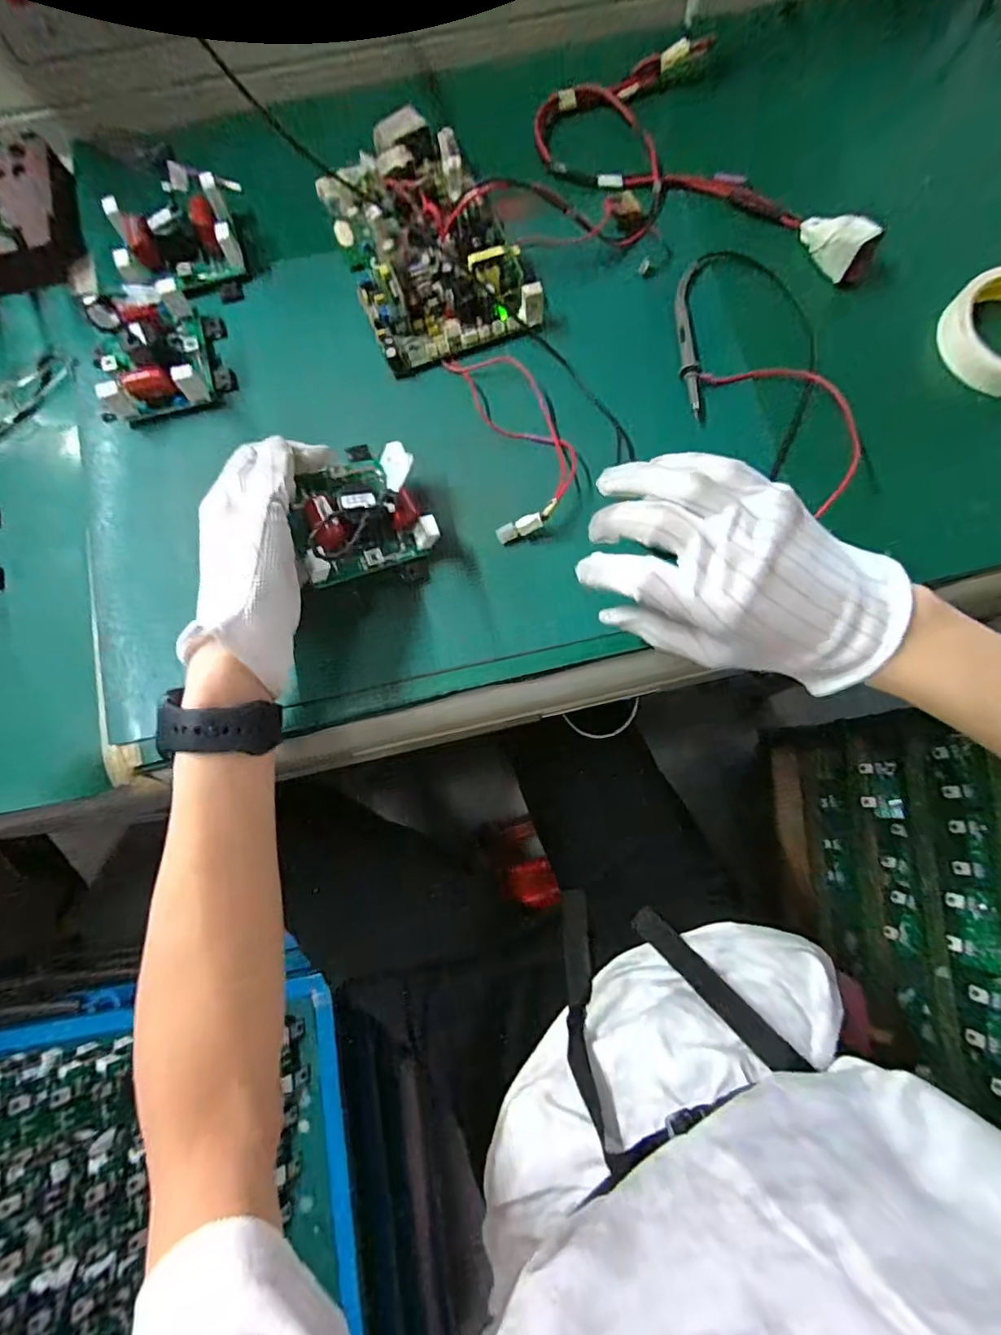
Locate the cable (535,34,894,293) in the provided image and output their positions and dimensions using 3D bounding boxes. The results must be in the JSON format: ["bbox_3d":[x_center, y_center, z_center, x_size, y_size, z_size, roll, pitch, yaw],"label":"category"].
[{"bbox_3d":[0.147,-0.390,0.431,0.170,0.027,0.265,-25,79,-4],"label":"cable"}]

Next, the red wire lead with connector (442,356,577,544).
[{"bbox_3d":[0.012,-0.167,0.391,0.067,0.017,0.151,-15,79,-2],"label":"red wire lead with connector"}]

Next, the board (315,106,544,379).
[{"bbox_3d":[-0.059,-0.331,0.418,0.124,0.038,0.199,-21,79,-3],"label":"board"}]

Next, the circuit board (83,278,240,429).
[{"bbox_3d":[-0.255,-0.234,0.384,0.098,0.062,0.093,-16,79,-2],"label":"circuit board"}]

